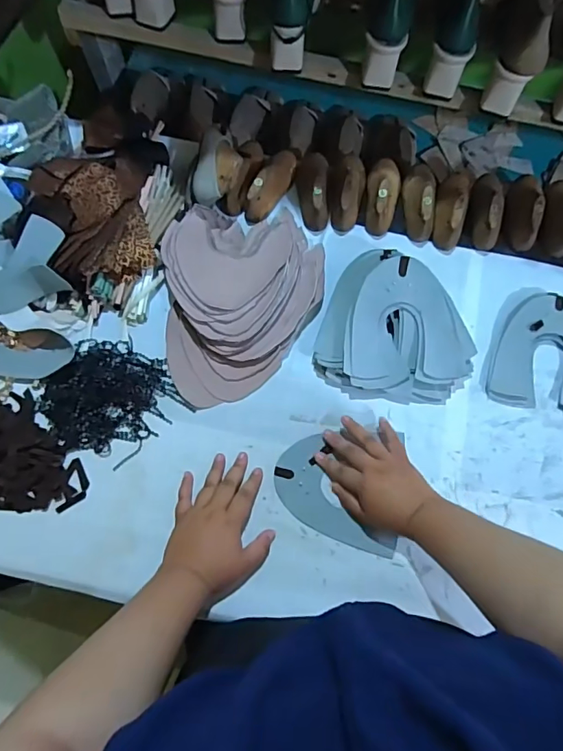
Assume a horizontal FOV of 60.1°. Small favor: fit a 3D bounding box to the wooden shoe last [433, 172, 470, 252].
[{"bbox_3d":[0.261,-0.263,0.743,0.048,0.053,0.132,12,71,3],"label":"wooden shoe last"}]

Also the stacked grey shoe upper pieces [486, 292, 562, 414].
[{"bbox_3d":[0.381,-0.031,0.678,0.163,0.028,0.166,13,72,3],"label":"stacked grey shoe upper pieces"}]

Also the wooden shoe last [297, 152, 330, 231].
[{"bbox_3d":[0.049,-0.295,0.754,0.051,0.049,0.129,2,71,0],"label":"wooden shoe last"}]

